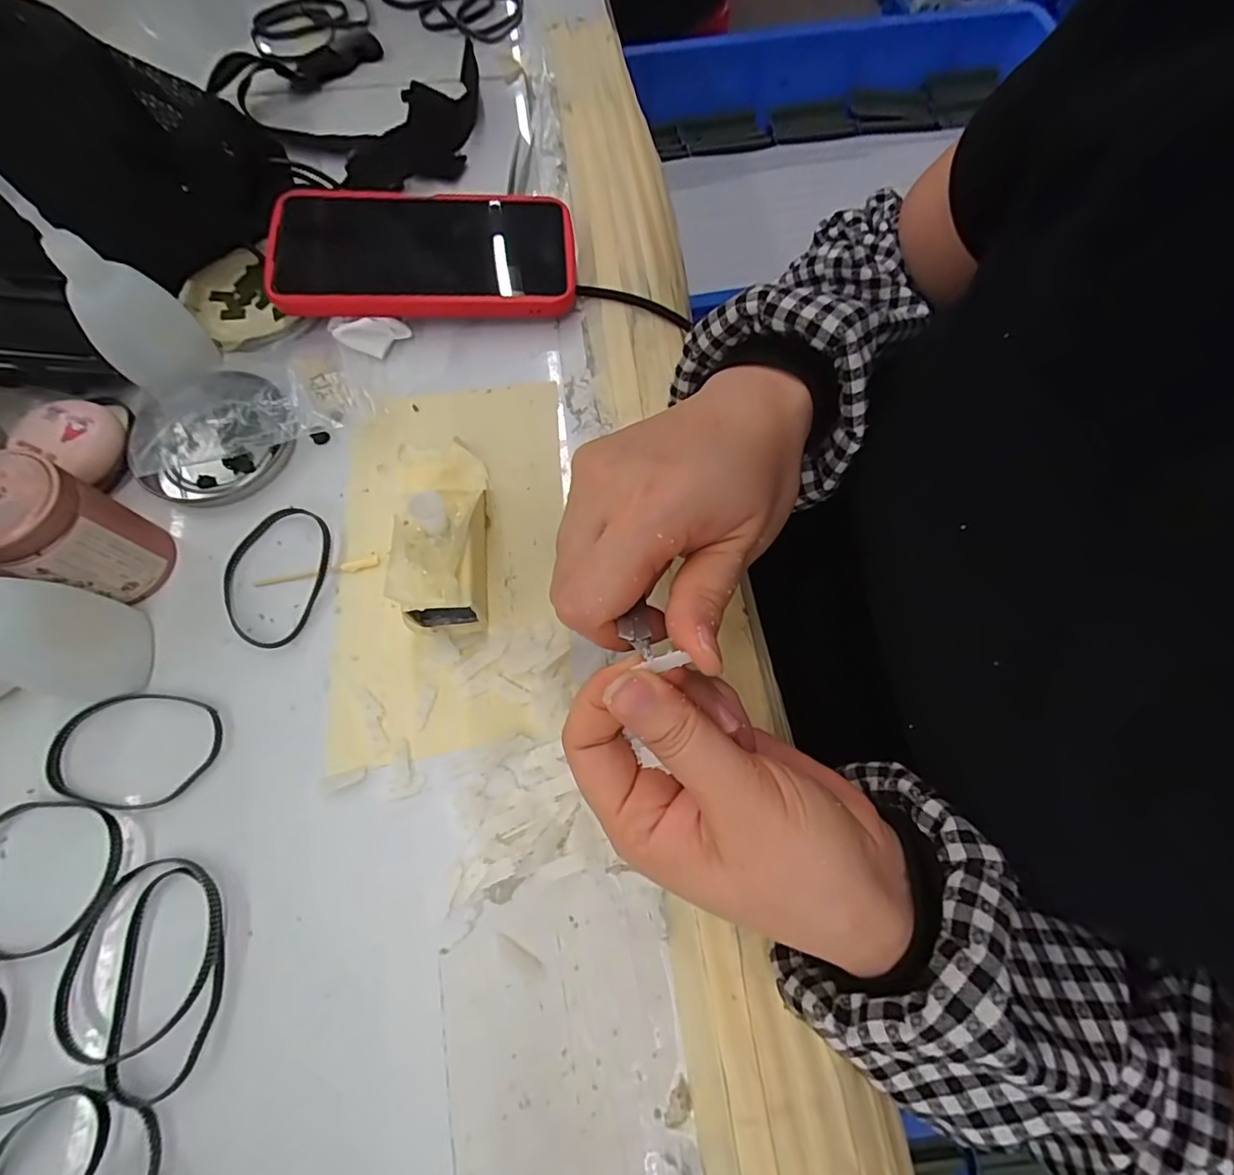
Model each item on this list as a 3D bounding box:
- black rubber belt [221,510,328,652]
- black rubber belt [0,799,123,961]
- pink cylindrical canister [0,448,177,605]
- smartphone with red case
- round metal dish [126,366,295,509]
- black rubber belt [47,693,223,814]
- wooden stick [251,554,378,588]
[{"bbox_3d":[-0.166,-0.008,0.265,0.047,0.008,0.070,11,68,4],"label":"black rubber belt"},{"bbox_3d":[-0.229,0.113,0.217,0.065,0.007,0.056,-3,67,-2],"label":"black rubber belt"},{"bbox_3d":[-0.236,-0.023,0.235,0.038,0.072,0.044,28,70,11],"label":"pink cylindrical canister"},{"bbox_3d":[-0.109,-0.195,0.319,0.165,0.016,0.084,-4,71,-7],"label":"smartphone with red case"},{"bbox_3d":[-0.210,-0.083,0.283,0.075,0.020,0.073,0,67,0],"label":"round metal dish"},{"bbox_3d":[-0.207,0.069,0.236,0.067,0.004,0.049,8,68,3],"label":"black rubber belt"},{"bbox_3d":[-0.146,-0.007,0.268,0.058,0.004,0.007,-13,70,-8],"label":"wooden stick"}]

